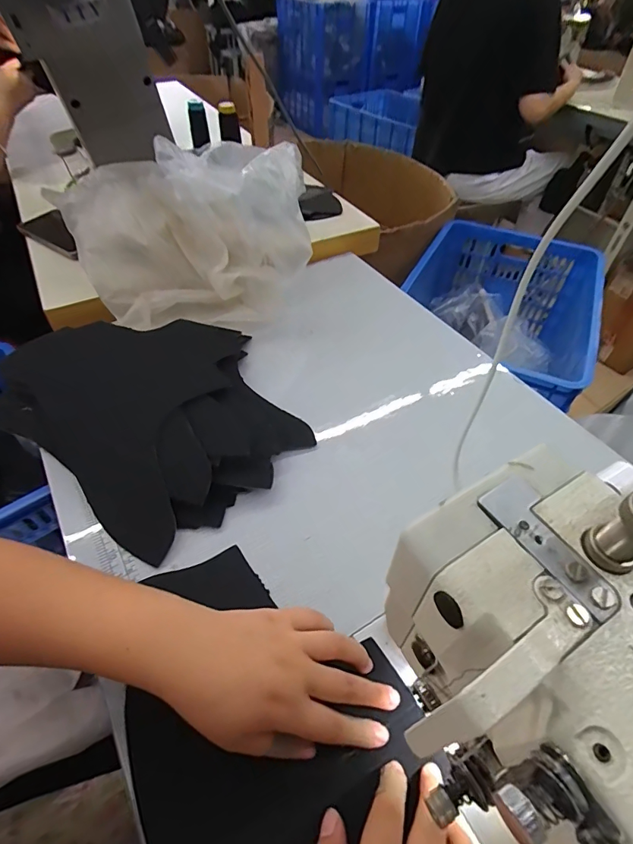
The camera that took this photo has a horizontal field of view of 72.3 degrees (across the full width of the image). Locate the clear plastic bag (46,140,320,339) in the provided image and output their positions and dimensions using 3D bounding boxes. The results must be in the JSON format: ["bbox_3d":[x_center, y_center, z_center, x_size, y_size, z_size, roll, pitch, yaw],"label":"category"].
[{"bbox_3d":[-0.175,-0.270,0.597,0.315,0.162,0.268,-16,51,-15],"label":"clear plastic bag"}]

